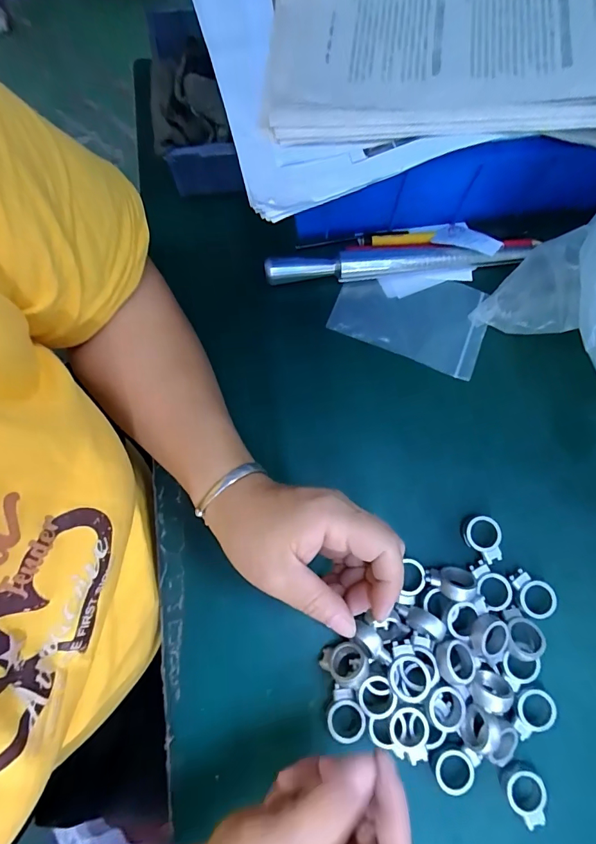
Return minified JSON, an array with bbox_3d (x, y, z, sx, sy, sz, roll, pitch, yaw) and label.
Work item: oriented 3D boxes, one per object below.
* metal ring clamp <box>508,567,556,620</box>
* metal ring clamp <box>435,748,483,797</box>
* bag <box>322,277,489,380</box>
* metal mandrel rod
[{"bbox_3d":[0.169,0.124,0.300,0.023,0.012,0.034,-30,79,-6],"label":"metal ring clamp"},{"bbox_3d":[0.105,0.230,0.275,0.027,0.008,0.029,0,78,0],"label":"metal ring clamp"},{"bbox_3d":[0.094,-0.090,0.345,0.121,0.006,0.077,21,78,4],"label":"bag"},{"bbox_3d":[0.080,-0.132,0.345,0.210,0.024,0.020,-6,78,-1],"label":"metal mandrel rod"}]

